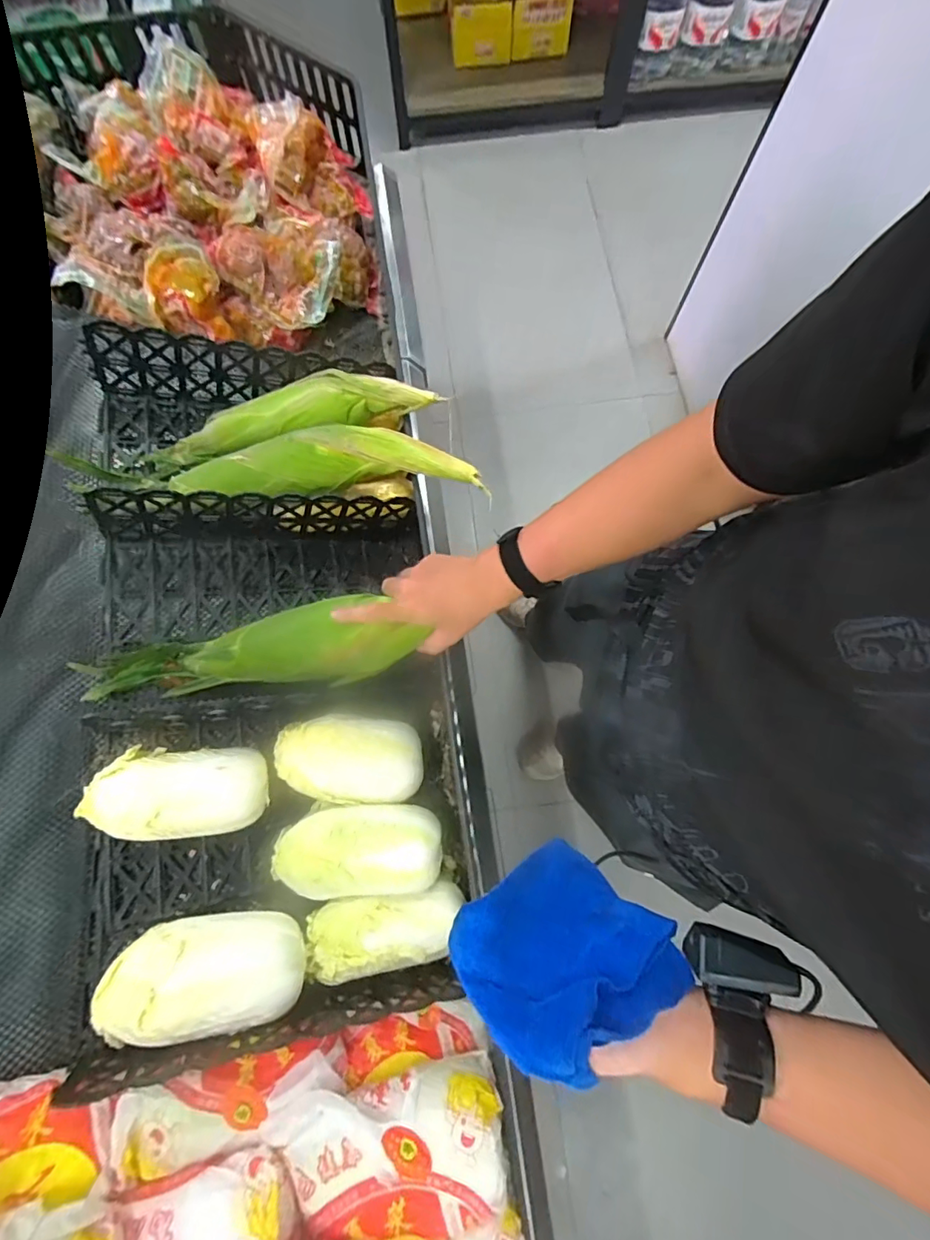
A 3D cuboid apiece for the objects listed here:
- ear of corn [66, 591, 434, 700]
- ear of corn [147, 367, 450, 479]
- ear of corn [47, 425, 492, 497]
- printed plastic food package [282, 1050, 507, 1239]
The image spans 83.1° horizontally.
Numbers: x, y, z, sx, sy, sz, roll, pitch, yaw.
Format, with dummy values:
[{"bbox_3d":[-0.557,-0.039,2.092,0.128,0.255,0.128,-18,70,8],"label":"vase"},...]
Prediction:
[{"bbox_3d":[-0.230,0.028,0.594,0.359,0.061,0.094,-7,76,5],"label":"ear of corn"},{"bbox_3d":[-0.221,-0.259,0.661,0.375,0.052,0.066,-12,76,-3],"label":"ear of corn"},{"bbox_3d":[-0.224,-0.187,0.637,0.476,0.055,0.093,3,76,1],"label":"ear of corn"},{"bbox_3d":[-0.061,0.471,0.470,0.192,0.092,0.105,0,76,0],"label":"printed plastic food package"}]

